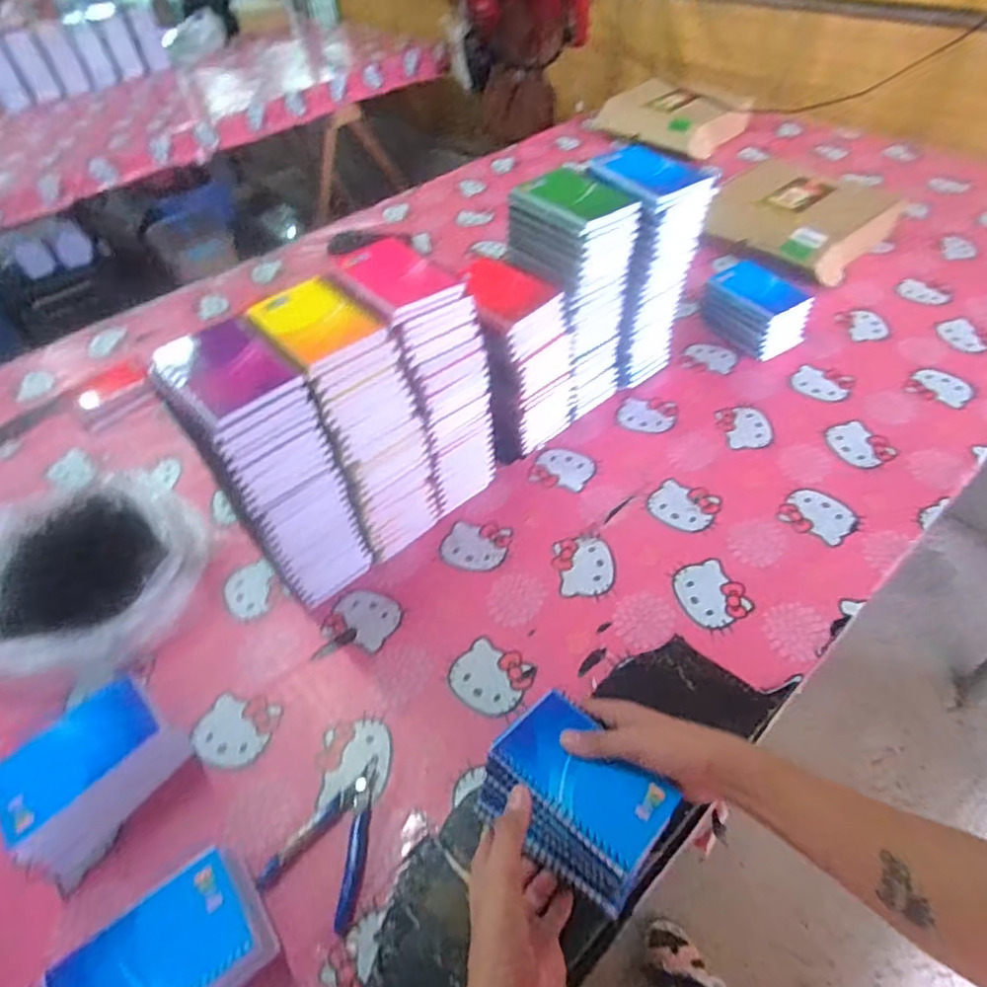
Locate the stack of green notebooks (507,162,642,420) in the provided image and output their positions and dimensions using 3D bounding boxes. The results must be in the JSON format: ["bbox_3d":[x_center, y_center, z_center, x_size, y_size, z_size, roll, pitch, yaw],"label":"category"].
[{"bbox_3d":[0.101,-0.251,0.812,0.119,0.287,0.130,-34,55,-22],"label":"stack of green notebooks"}]

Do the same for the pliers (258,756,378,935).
[{"bbox_3d":[-0.142,0.294,0.532,0.080,0.011,0.125,9,51,12],"label":"pliers"}]

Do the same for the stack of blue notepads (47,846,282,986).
[{"bbox_3d":[-0.237,0.350,0.451,0.134,0.074,0.097,-35,55,-23],"label":"stack of blue notepads"}]

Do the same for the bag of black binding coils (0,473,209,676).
[{"bbox_3d":[-0.466,0.088,0.681,0.245,0.103,0.227,5,50,9],"label":"bag of black binding coils"}]

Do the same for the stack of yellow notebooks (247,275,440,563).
[{"bbox_3d":[-0.149,-0.072,0.671,0.108,0.284,0.147,-30,53,-20],"label":"stack of yellow notebooks"}]

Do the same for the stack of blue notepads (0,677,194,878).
[{"bbox_3d":[-0.353,0.248,0.543,0.137,0.073,0.091,-39,57,-25],"label":"stack of blue notepads"}]

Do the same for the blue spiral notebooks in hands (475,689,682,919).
[{"bbox_3d":[0.071,0.241,0.498,0.137,0.059,0.111,28,43,28],"label":"blue spiral notebooks in hands"}]

